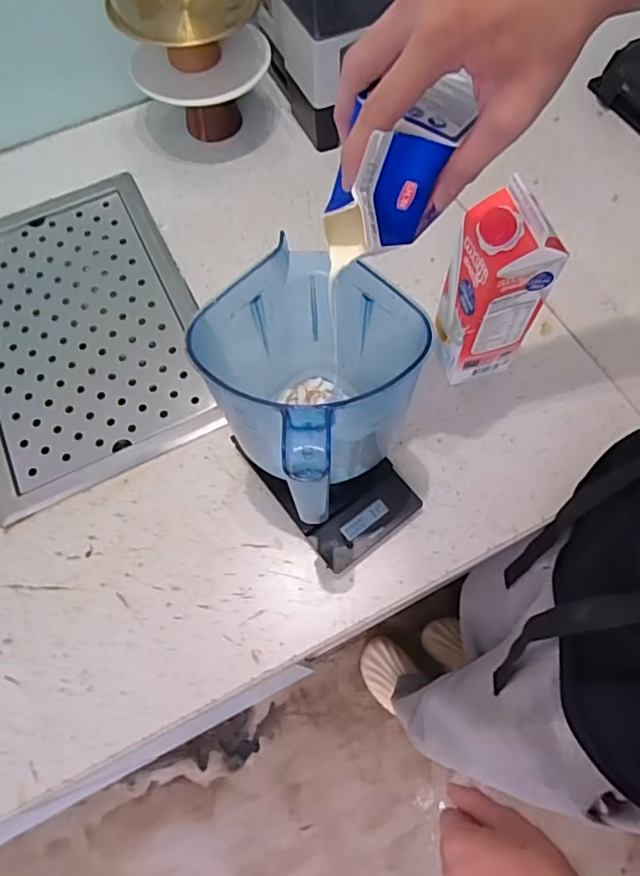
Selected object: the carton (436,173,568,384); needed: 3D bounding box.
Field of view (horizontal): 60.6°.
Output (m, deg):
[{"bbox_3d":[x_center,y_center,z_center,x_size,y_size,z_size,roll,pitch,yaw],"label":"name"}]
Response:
[{"bbox_3d":[0.176,-0.146,0.567,0.078,0.223,0.076,-15,67,-4],"label":"carton"}]

